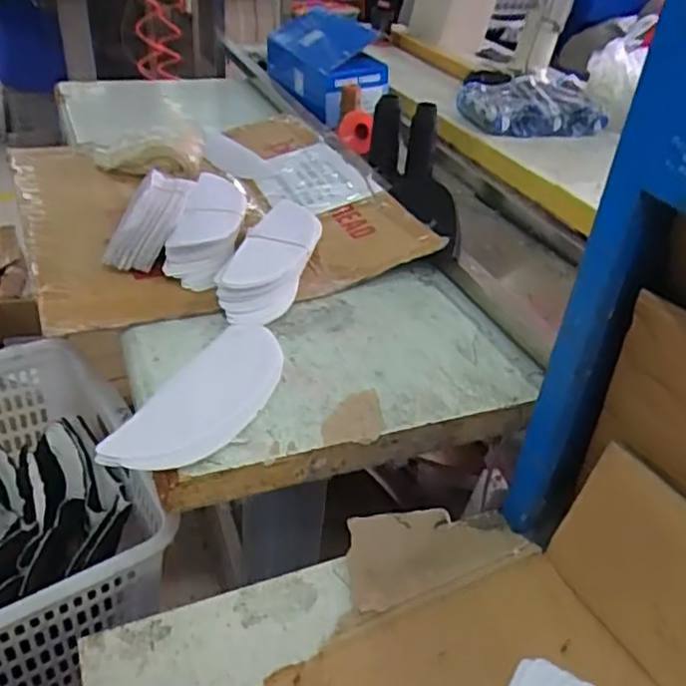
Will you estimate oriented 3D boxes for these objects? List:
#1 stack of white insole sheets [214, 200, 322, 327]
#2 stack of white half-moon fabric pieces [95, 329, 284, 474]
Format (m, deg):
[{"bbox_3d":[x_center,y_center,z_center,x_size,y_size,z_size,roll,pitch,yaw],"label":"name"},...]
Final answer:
[{"bbox_3d":[-0.077,-0.104,0.833,0.080,0.059,0.261,12,36,8],"label":"stack of white insole sheets"},{"bbox_3d":[-0.124,0.048,0.632,0.096,0.009,0.230,20,37,18],"label":"stack of white half-moon fabric pieces"}]

